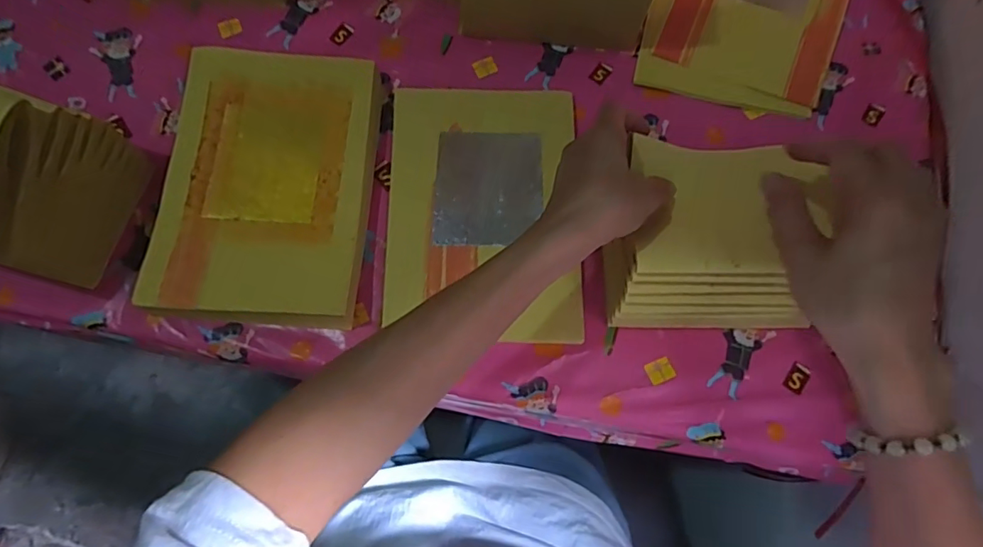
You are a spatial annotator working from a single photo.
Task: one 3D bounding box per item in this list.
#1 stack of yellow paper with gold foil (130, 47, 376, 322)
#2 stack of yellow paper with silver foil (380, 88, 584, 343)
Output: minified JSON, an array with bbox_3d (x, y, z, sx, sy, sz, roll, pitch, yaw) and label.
[{"bbox_3d":[-0.184,-0.076,0.444,0.159,0.026,0.228,5,74,0],"label":"stack of yellow paper with gold foil"},{"bbox_3d":[-0.007,-0.058,0.456,0.161,0.016,0.230,1,74,-1],"label":"stack of yellow paper with silver foil"}]

